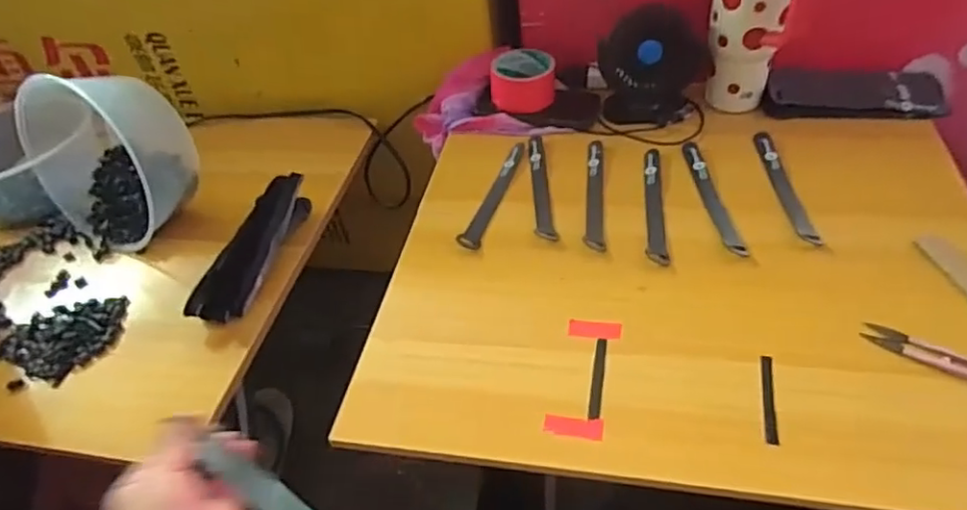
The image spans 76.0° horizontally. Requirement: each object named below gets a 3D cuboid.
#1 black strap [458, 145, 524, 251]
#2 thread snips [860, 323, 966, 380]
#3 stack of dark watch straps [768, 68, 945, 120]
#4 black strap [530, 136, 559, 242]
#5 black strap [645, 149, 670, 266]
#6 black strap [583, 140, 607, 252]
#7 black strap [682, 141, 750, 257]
[{"bbox_3d":[0.013,-0.076,0.744,0.023,0.012,0.194,9,44,18],"label":"black strap"},{"bbox_3d":[0.374,0.082,0.517,0.100,0.010,0.021,22,49,30],"label":"thread snips"},{"bbox_3d":[0.459,-0.201,0.769,0.204,0.040,0.073,2,42,11],"label":"stack of dark watch straps"},{"bbox_3d":[0.068,-0.085,0.744,0.023,0.016,0.188,-5,41,3],"label":"black strap"},{"bbox_3d":[0.192,-0.059,0.698,0.022,0.004,0.190,3,46,8],"label":"black strap"},{"bbox_3d":[0.130,-0.074,0.724,0.022,0.004,0.195,0,45,9],"label":"black strap"},{"bbox_3d":[0.254,-0.070,0.695,0.023,0.014,0.195,-5,41,3],"label":"black strap"}]

